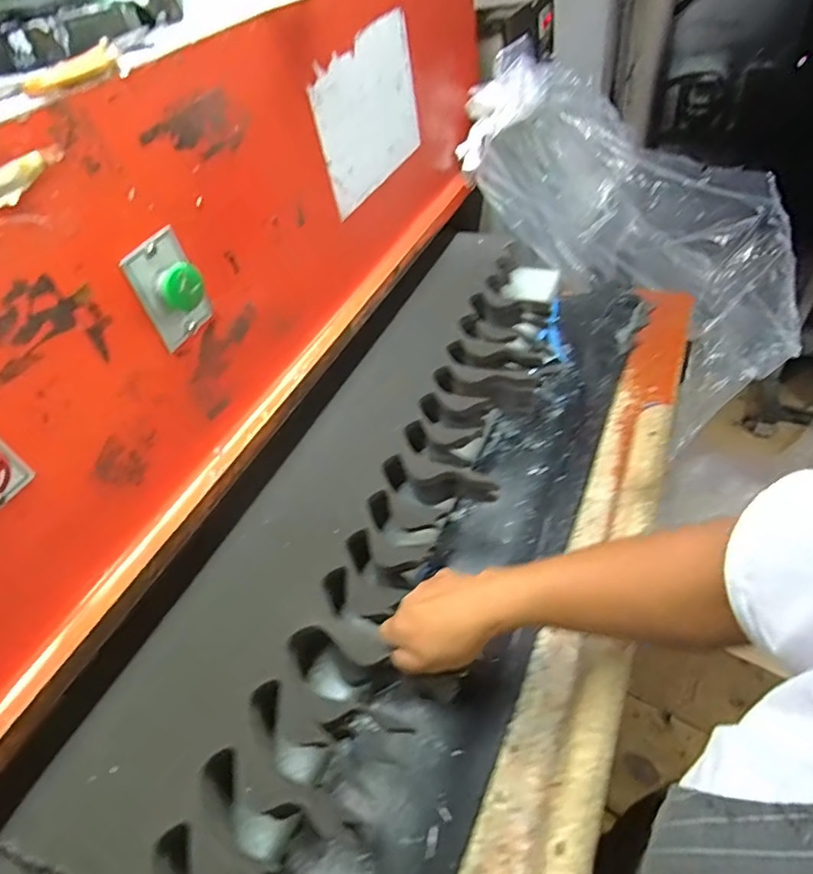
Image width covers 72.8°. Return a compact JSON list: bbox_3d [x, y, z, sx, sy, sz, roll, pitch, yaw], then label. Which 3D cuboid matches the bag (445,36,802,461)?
[{"bbox_3d":[0.391,-0.371,0.945,0.687,0.283,0.217,38,47,-7],"label":"bag"}]

